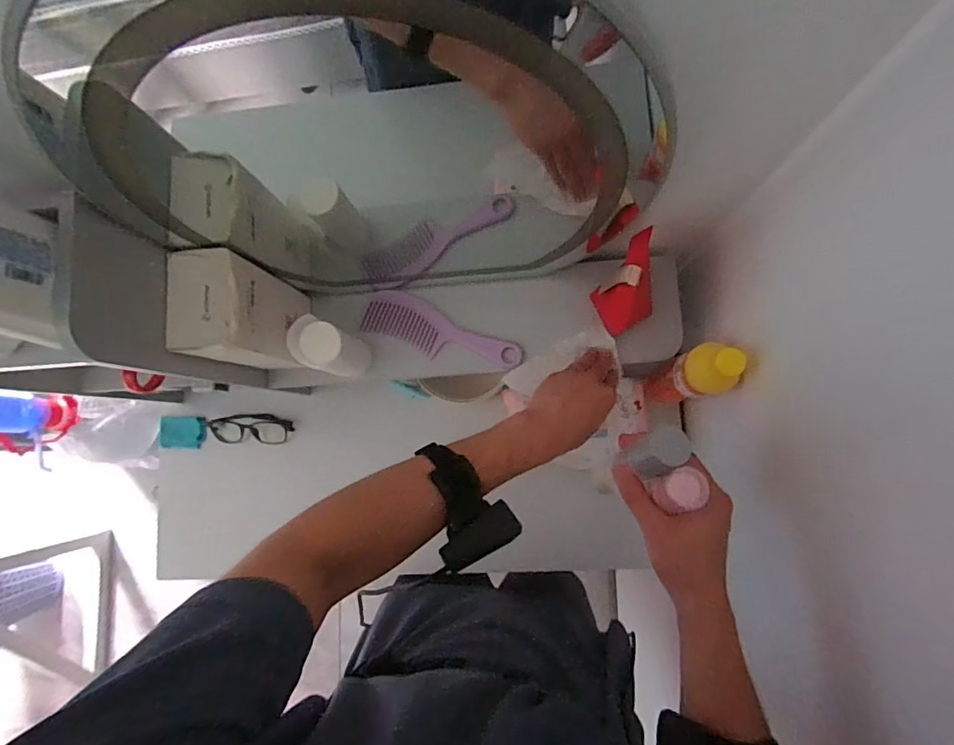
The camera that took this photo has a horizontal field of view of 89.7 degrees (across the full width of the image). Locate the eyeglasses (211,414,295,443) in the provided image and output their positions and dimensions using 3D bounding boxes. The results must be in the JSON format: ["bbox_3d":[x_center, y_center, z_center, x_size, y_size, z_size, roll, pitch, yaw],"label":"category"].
[{"bbox_3d":[-0.356,0.090,0.760,0.139,0.037,0.046,0,84,6],"label":"eyeglasses"}]

